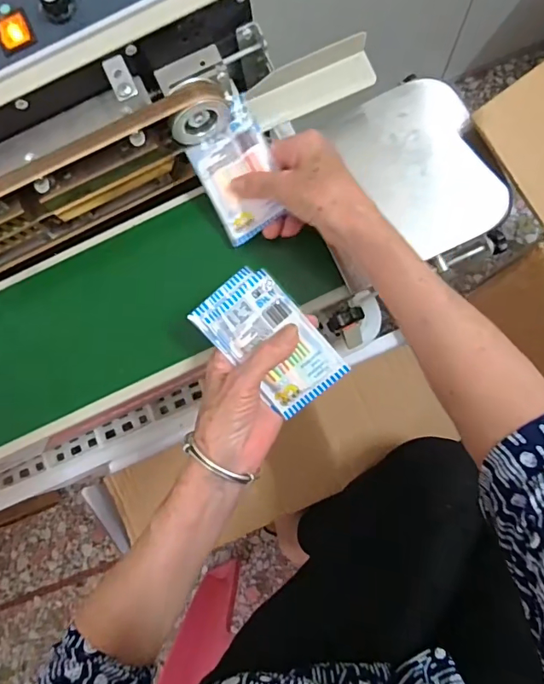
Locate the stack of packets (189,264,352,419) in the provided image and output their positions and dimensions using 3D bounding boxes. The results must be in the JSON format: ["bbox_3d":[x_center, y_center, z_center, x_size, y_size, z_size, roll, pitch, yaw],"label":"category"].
[{"bbox_3d":[-0.001,0.000,0.368,0.067,0.013,0.112,-41,98,8],"label":"stack of packets"}]

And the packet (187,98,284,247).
[{"bbox_3d":[-0.029,-0.143,0.400,0.063,0.007,0.103,-23,99,14],"label":"packet"}]

